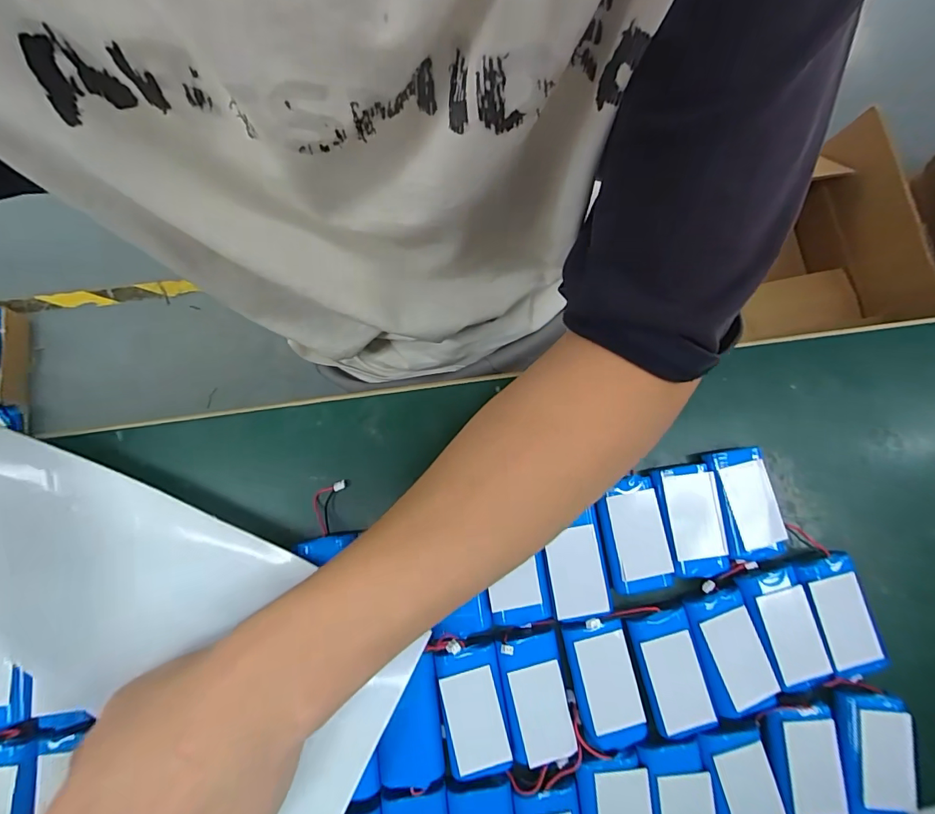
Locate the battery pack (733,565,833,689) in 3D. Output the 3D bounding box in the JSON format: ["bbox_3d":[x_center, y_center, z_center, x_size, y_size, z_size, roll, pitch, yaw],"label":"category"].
[{"bbox_3d":[0.189,0.131,0.273,0.035,0.006,0.064,-12,83,-4],"label":"battery pack"}]

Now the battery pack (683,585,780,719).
[{"bbox_3d":[0.155,0.144,0.269,0.037,0.007,0.066,-16,83,-4],"label":"battery pack"}]

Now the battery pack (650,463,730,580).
[{"bbox_3d":[0.139,0.071,0.287,0.038,0.008,0.068,-7,83,-3],"label":"battery pack"}]

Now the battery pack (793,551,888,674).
[{"bbox_3d":[0.224,0.125,0.276,0.033,0.012,0.067,-12,83,-4],"label":"battery pack"}]

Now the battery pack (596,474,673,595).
[{"bbox_3d":[0.103,0.080,0.282,0.035,0.010,0.065,-9,83,-4],"label":"battery pack"}]

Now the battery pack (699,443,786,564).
[{"bbox_3d":[0.175,0.060,0.288,0.033,0.012,0.068,-10,83,-4],"label":"battery pack"}]

